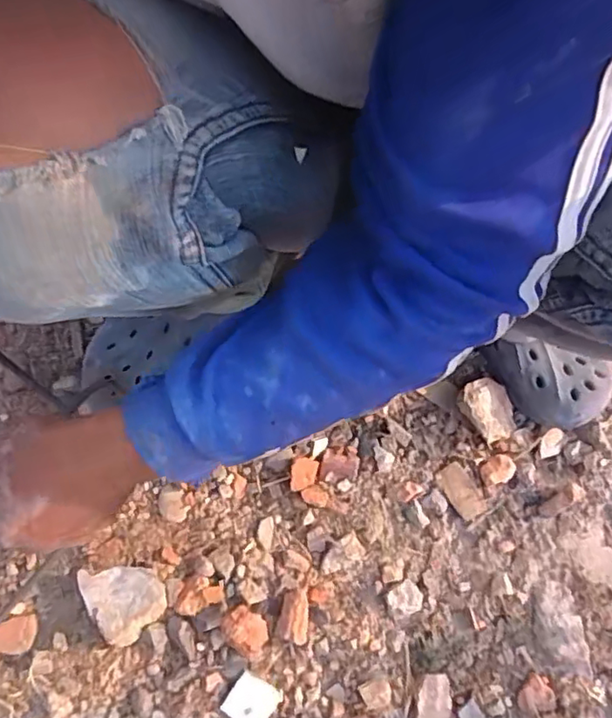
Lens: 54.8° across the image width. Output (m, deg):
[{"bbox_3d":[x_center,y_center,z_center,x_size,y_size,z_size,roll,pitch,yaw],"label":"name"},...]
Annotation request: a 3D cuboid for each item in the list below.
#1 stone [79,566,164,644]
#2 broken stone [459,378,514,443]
[{"bbox_3d":[-0.157,0.201,0.507,0.074,0.028,0.056,39,71,18],"label":"stone"},{"bbox_3d":[0.173,0.048,0.557,0.041,0.029,0.055,-23,66,-10],"label":"broken stone"}]

